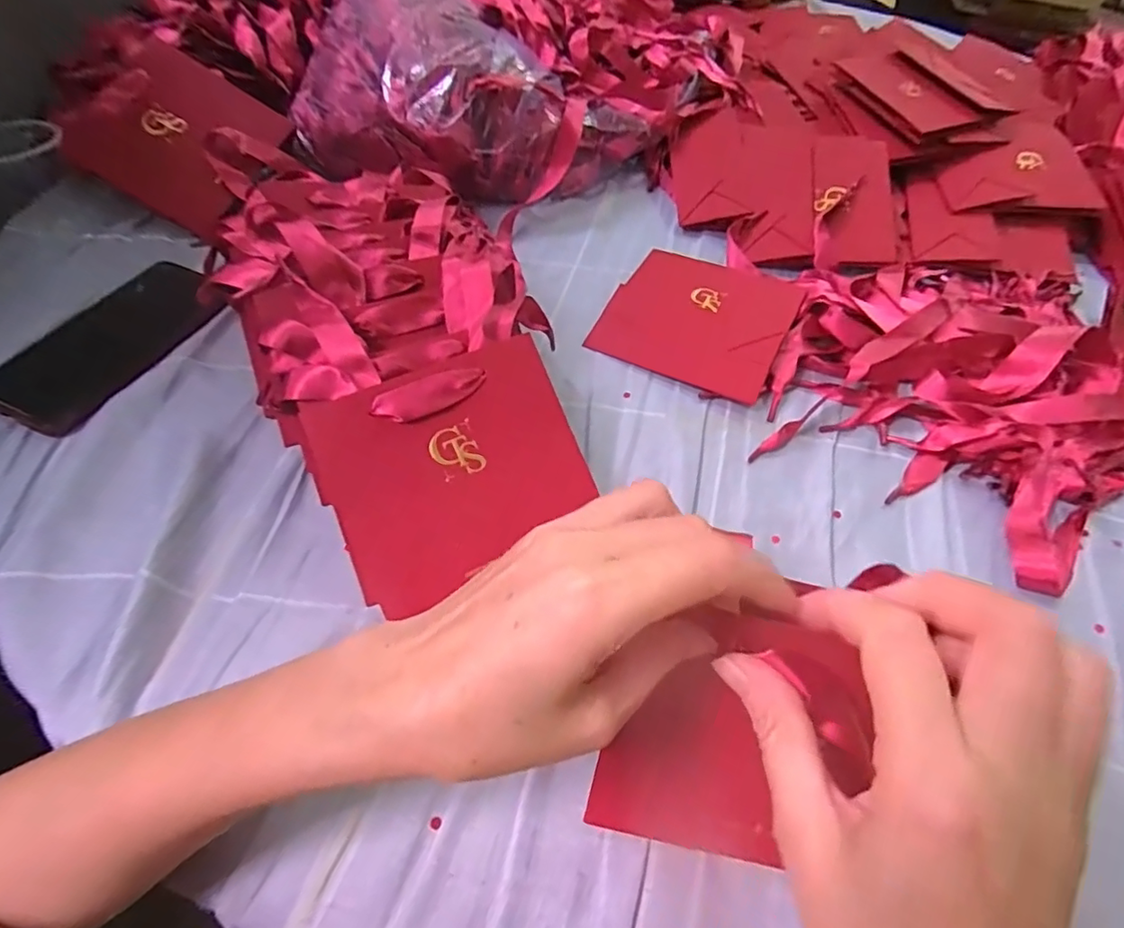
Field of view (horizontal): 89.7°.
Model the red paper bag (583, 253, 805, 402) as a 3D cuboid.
[{"bbox_3d":[0.113,-0.124,0.465,0.138,0.019,0.141,24,57,12],"label":"red paper bag"}]

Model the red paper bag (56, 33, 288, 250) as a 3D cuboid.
[{"bbox_3d":[-0.356,-0.302,0.523,0.042,0.126,0.143,18,78,48],"label":"red paper bag"}]

